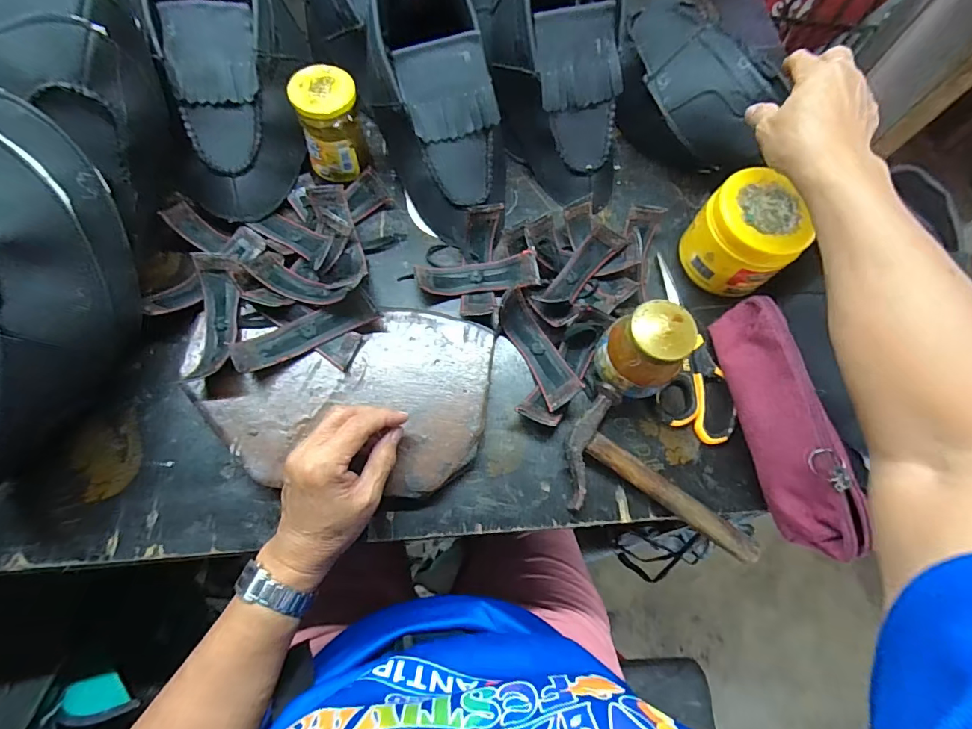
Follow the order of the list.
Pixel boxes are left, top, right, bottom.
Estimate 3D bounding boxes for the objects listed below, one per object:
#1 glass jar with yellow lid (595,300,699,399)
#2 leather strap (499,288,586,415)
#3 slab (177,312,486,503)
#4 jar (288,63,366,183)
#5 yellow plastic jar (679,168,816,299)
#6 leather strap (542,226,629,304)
[{"bbox_3d":[0.138,-0.010,0.399,0.063,0.081,0.064,1,70,-2],"label":"glass jar with yellow lid"},{"bbox_3d":[0.049,-0.014,0.435,0.042,0.033,0.118,-26,73,-11],"label":"leather strap"},{"bbox_3d":[-0.130,0.024,0.401,0.261,0.018,0.161,5,70,-1],"label":"slab"},{"bbox_3d":[-0.153,-0.237,0.450,0.059,0.085,0.057,1,70,-2],"label":"jar"},{"bbox_3d":[0.257,-0.126,0.452,0.095,0.088,0.081,40,73,11],"label":"yellow plastic jar"},{"bbox_3d":[0.099,-0.100,0.464,0.032,0.020,0.099,42,87,12],"label":"leather strap"}]

